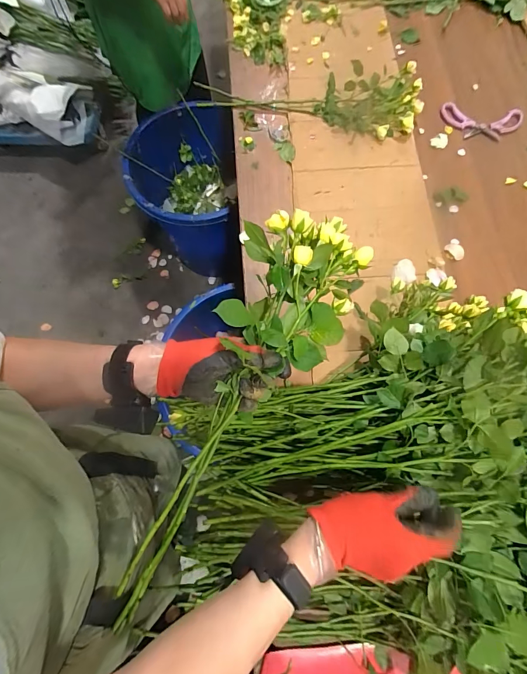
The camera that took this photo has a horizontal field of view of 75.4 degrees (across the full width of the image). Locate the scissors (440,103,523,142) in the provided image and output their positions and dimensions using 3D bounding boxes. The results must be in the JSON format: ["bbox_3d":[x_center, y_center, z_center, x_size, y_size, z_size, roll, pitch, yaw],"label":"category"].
[{"bbox_3d":[0.535,-0.527,0.837,0.195,0.015,0.088,7,74,3],"label":"scissors"}]

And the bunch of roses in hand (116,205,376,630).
[{"bbox_3d":[-0.047,0.087,0.393,0.143,0.094,0.526,28,87,9],"label":"bunch of roses in hand"}]

